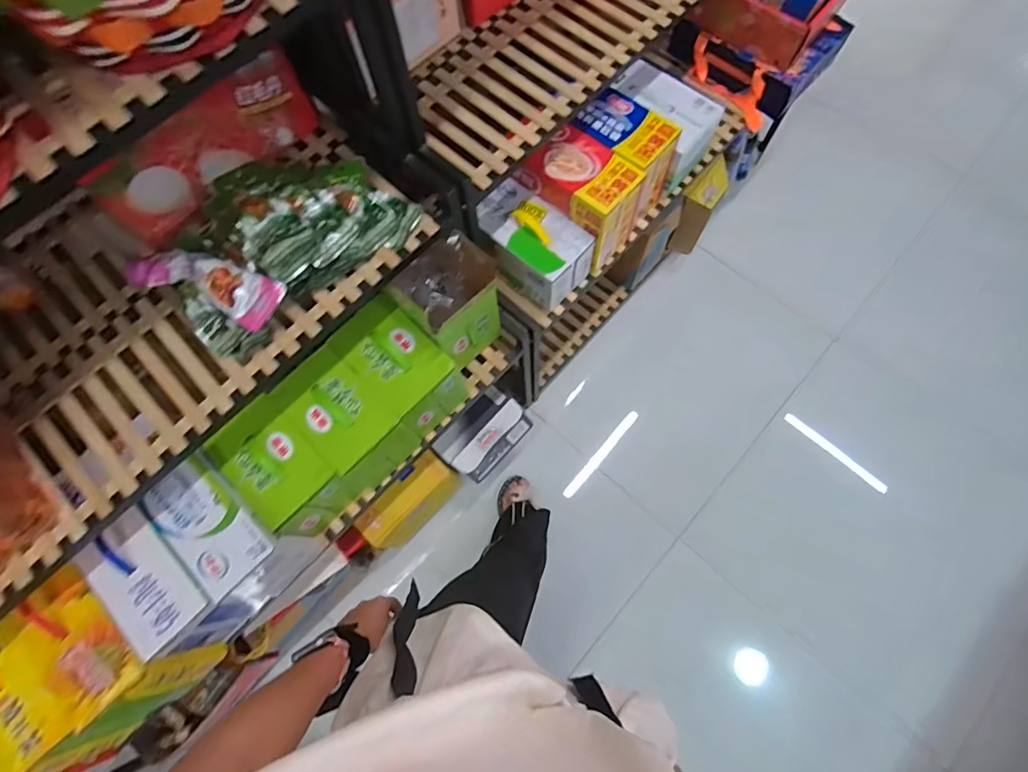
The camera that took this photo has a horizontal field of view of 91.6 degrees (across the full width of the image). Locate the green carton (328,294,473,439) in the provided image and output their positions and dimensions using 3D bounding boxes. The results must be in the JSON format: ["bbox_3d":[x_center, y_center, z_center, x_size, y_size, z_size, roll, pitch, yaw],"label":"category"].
[{"bbox_3d":[-0.214,-0.037,0.967,0.139,0.163,0.211,-43,76,-11],"label":"green carton"}]

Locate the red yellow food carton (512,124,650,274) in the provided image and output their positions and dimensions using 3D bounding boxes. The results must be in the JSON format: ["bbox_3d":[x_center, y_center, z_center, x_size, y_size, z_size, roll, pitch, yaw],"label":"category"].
[{"bbox_3d":[0.136,-0.398,1.057,0.224,0.185,0.136,38,77,13],"label":"red yellow food carton"}]

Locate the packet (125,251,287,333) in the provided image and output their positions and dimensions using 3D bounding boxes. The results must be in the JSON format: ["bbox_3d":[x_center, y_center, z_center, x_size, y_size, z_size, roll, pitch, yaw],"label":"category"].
[{"bbox_3d":[-0.442,-0.148,0.724,0.233,0.034,0.077,20,74,8],"label":"packet"}]

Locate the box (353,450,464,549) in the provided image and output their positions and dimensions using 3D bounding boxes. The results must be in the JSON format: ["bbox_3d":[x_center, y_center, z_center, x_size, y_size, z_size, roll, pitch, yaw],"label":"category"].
[{"bbox_3d":[-0.256,0.295,1.266,0.248,0.221,0.084,-43,76,-11],"label":"box"}]

